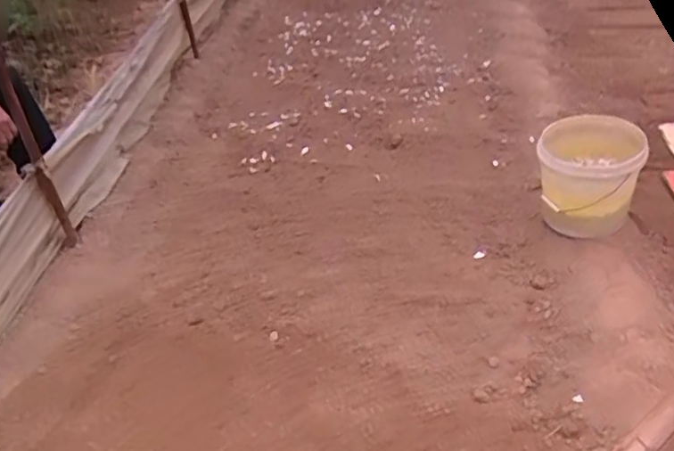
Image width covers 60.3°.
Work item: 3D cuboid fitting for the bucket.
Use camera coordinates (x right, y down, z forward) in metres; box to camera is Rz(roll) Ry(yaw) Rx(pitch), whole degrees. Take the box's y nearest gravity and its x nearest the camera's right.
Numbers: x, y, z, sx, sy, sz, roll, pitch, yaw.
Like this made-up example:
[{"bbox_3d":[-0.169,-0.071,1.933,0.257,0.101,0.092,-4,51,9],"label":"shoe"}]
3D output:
[{"bbox_3d":[0.597,-0.104,1.402,0.229,0.240,0.226,7,41,18],"label":"bucket"}]

